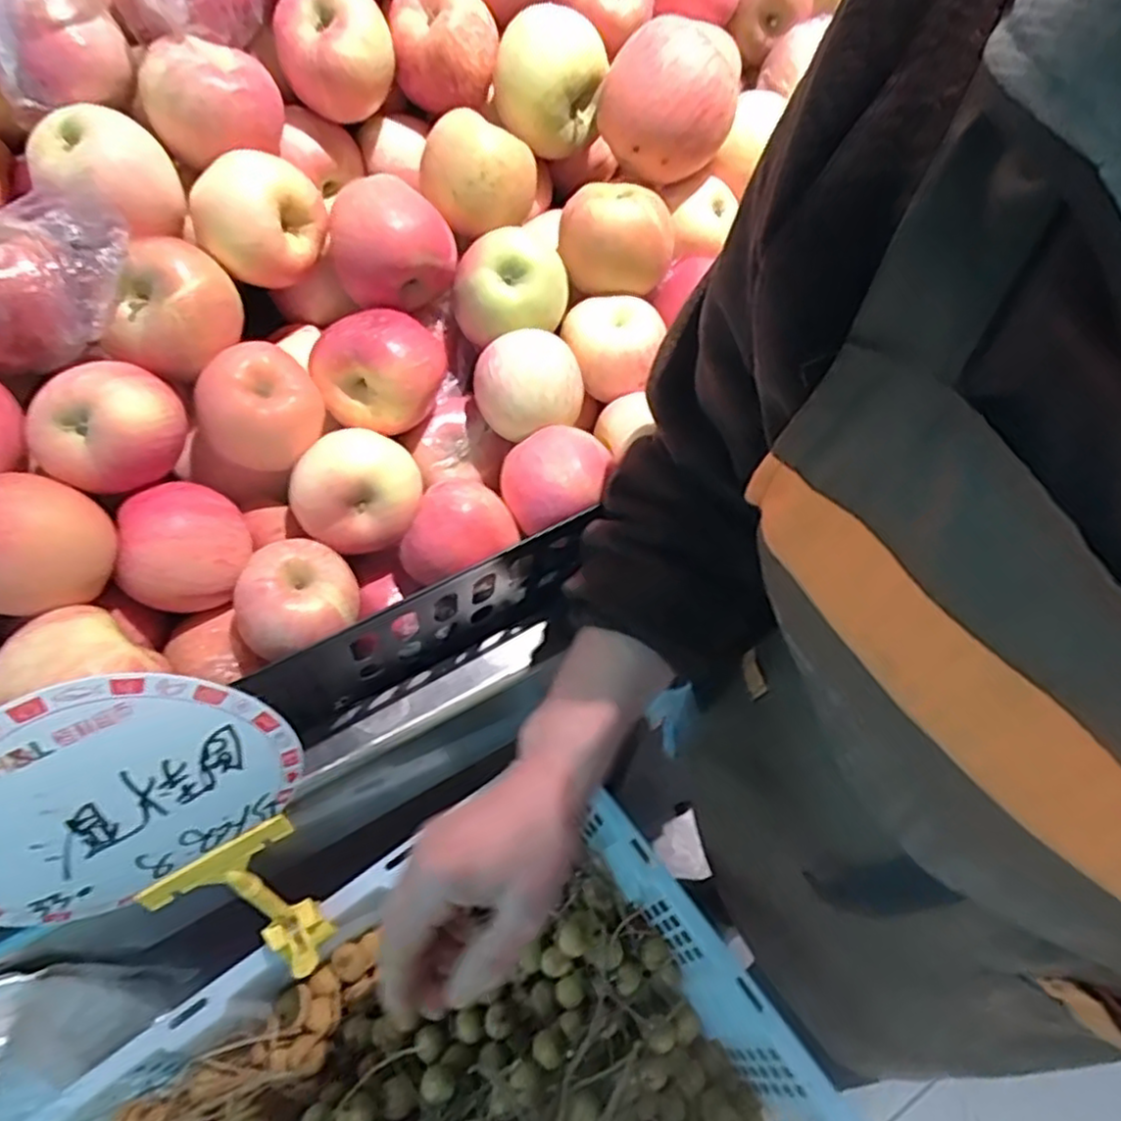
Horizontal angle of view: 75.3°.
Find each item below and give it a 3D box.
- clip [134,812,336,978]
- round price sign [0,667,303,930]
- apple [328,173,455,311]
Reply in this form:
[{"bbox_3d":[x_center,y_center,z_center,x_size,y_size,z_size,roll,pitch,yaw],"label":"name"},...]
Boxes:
[{"bbox_3d":[-0.185,0.223,0.468,0.081,0.155,0.042,-40,46,-25],"label":"clip"},{"bbox_3d":[-0.221,0.119,0.362,0.163,0.146,0.010,-27,43,-14],"label":"round price sign"},{"bbox_3d":[-0.106,-0.199,0.462,0.071,0.062,0.062,-7,58,-9],"label":"apple"}]

